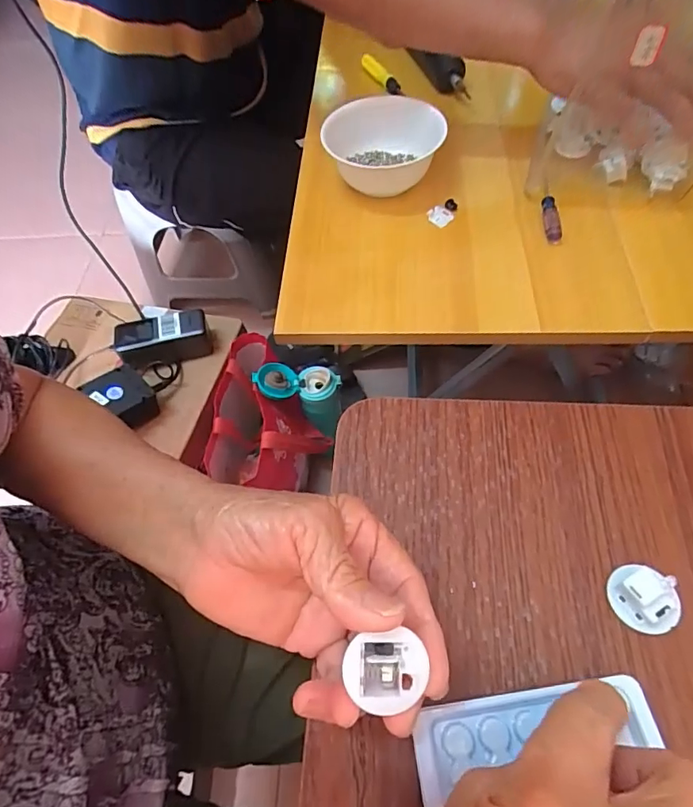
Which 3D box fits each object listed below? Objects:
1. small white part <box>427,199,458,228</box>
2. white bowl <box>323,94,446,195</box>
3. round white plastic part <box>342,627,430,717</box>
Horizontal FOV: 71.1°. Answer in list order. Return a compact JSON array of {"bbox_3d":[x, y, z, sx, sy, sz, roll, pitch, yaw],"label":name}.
[{"bbox_3d":[0.093,-0.181,0.462,0.032,0.017,0.015,-30,60,-12],"label":"small white part"},{"bbox_3d":[0.034,-0.250,0.483,0.113,0.048,0.113,-3,58,5],"label":"white bowl"},{"bbox_3d":[0.015,0.103,0.190,0.028,0.010,0.028,1,84,-7],"label":"round white plastic part"}]

